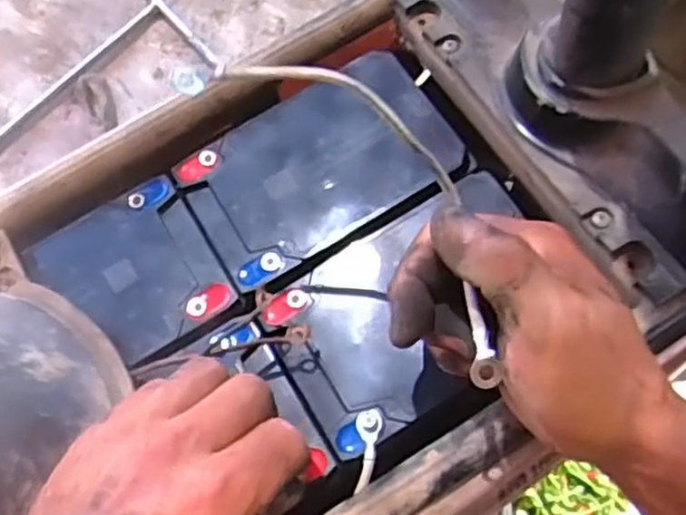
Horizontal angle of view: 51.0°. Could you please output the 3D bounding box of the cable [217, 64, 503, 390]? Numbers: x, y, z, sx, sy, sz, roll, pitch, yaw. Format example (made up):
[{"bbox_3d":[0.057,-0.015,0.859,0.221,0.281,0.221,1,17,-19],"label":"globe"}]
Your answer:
[{"bbox_3d":[0.018,-0.017,0.264,0.056,0.022,0.145,-31,90,-7],"label":"cable"}]

